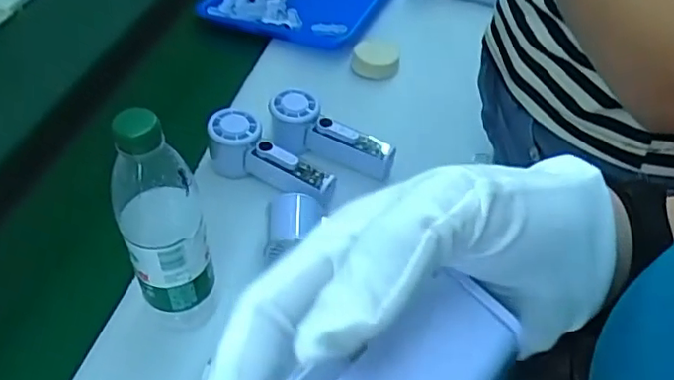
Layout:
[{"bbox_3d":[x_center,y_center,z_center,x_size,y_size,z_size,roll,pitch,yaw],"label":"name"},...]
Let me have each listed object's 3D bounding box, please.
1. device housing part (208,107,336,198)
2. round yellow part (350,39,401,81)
[{"bbox_3d":[-0.073,-0.033,0.665,0.152,0.058,0.050,26,49,20],"label":"device housing part"},{"bbox_3d":[0.054,-0.180,0.848,0.063,0.027,0.065,2,45,-2],"label":"round yellow part"}]

